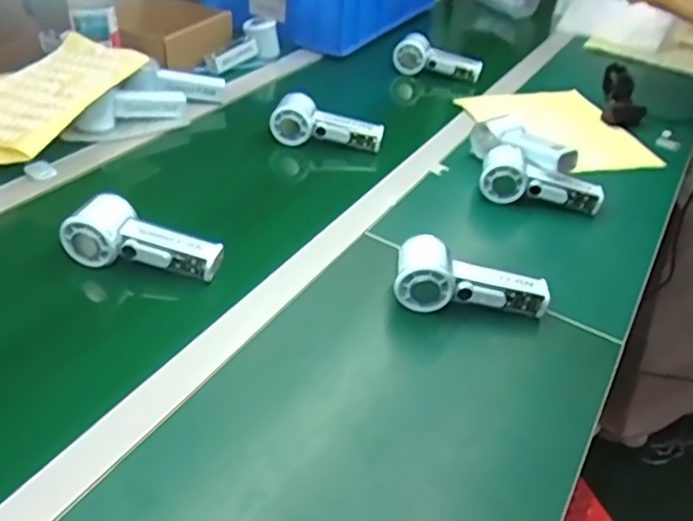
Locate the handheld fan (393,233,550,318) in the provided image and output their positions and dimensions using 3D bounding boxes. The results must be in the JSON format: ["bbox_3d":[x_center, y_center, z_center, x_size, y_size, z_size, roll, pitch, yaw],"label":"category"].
[{"bbox_3d":[0.125,0.018,0.621,0.152,0.053,0.053,8,38,2],"label":"handheld fan"}]

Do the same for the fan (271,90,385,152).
[{"bbox_3d":[-0.027,-0.183,0.883,0.152,0.075,0.039,12,38,7],"label":"fan"}]

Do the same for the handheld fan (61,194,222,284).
[{"bbox_3d":[-0.201,-0.022,0.641,0.151,0.047,0.054,11,38,6],"label":"handheld fan"}]

